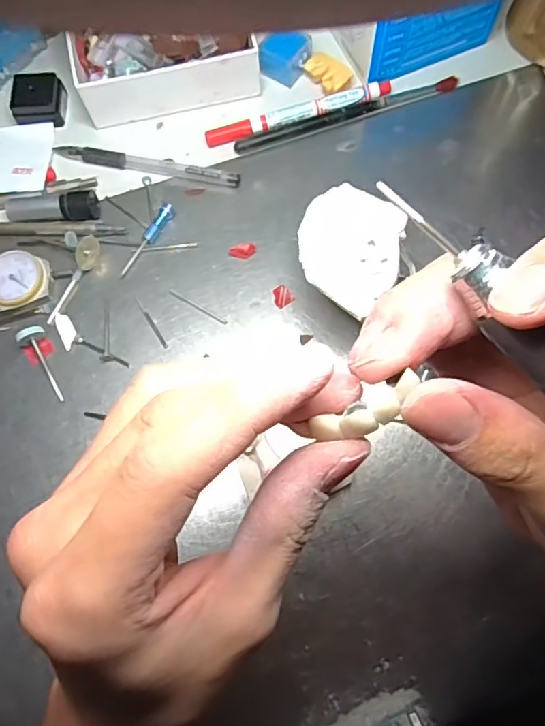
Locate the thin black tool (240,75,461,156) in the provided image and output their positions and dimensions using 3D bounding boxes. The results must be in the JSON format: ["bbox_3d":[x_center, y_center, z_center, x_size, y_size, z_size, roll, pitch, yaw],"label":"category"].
[{"bbox_3d":[0.053,-0.178,0.384,0.165,0.004,0.012,-19,74,-4],"label":"thin black tool"}]

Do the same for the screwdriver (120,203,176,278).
[{"bbox_3d":[-0.083,-0.082,0.357,0.008,0.007,0.058,31,77,10],"label":"screwdriver"}]

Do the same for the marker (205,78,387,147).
[{"bbox_3d":[0.019,-0.178,0.384,0.134,0.008,0.016,-19,74,-3],"label":"marker"}]

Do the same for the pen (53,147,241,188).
[{"bbox_3d":[-0.087,-0.138,0.374,0.131,0.009,0.012,12,75,5],"label":"pen"}]

